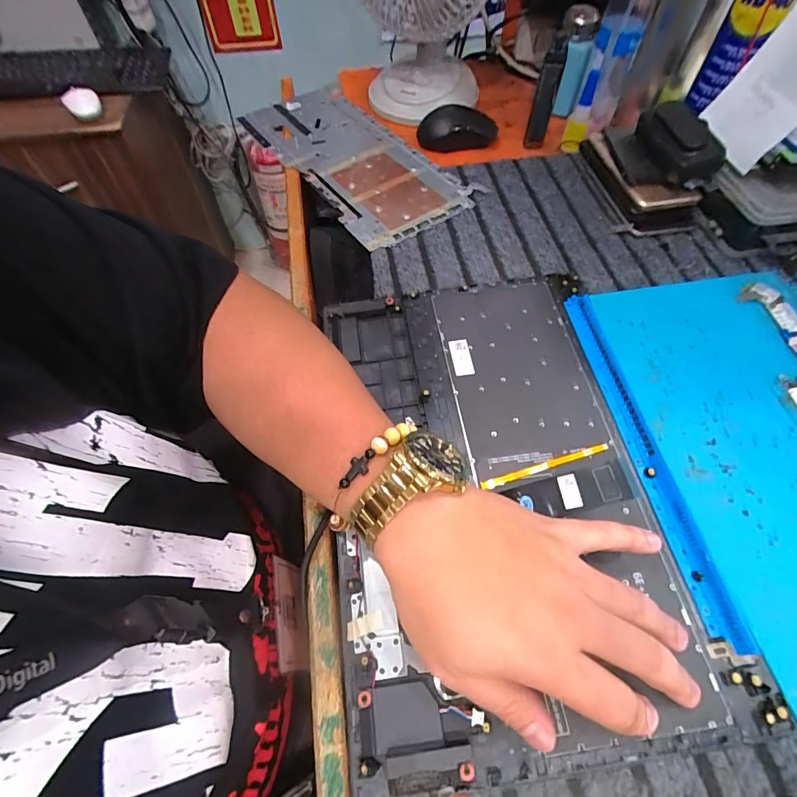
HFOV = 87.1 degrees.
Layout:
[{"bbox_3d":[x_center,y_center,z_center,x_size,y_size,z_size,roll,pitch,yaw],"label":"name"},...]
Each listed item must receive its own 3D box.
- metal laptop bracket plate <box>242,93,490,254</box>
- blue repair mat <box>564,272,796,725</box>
[{"bbox_3d":[-0.066,-0.314,0.538,0.150,0.011,0.369,-30,60,-17],"label":"metal laptop bracket plate"},{"bbox_3d":[0.281,0.038,0.311,0.212,0.004,0.340,-6,60,-4],"label":"blue repair mat"}]

